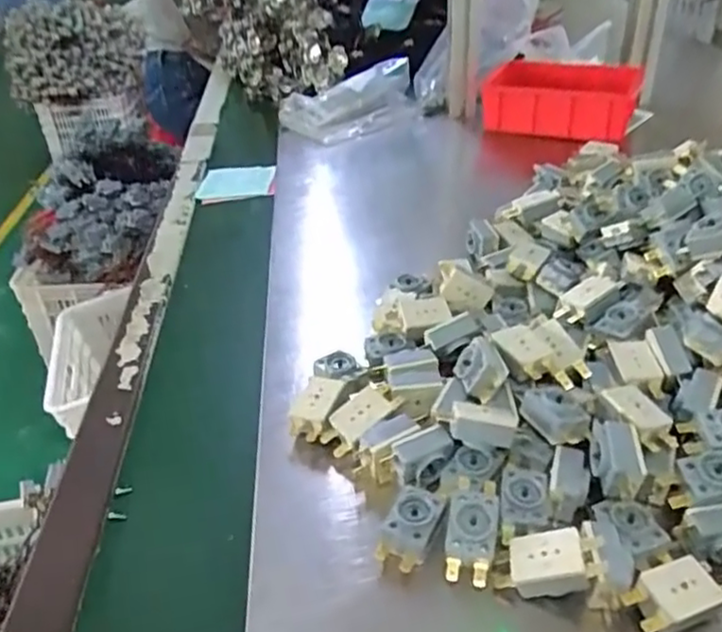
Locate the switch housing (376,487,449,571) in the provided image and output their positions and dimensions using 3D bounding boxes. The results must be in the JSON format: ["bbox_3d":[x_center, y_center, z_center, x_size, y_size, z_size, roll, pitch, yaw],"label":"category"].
[{"bbox_3d":[0.030,0.119,0.381,0.027,0.020,0.044,16,39,26],"label":"switch housing"}]

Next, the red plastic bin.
[{"bbox_3d":[0.274,-0.301,0.920,0.202,0.057,0.166,10,37,18],"label":"red plastic bin"}]

